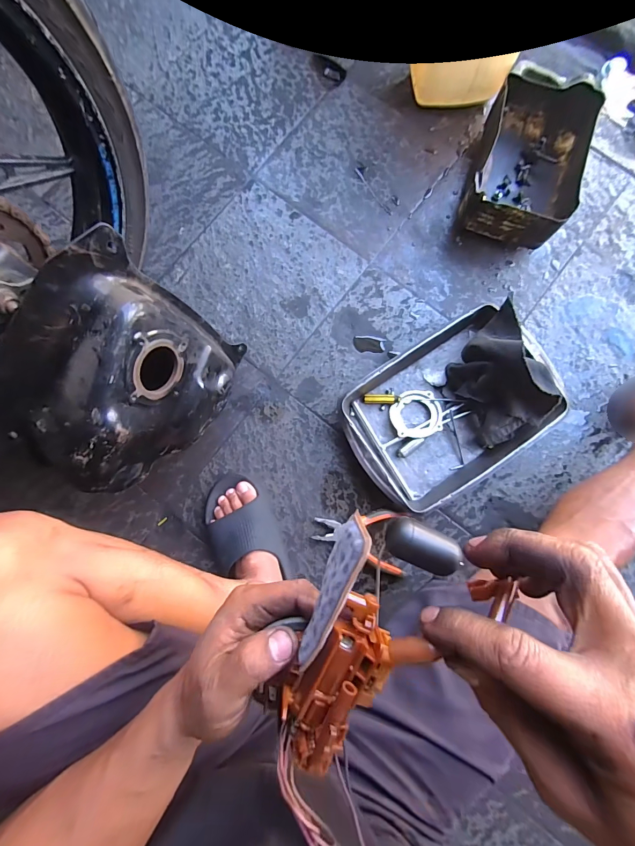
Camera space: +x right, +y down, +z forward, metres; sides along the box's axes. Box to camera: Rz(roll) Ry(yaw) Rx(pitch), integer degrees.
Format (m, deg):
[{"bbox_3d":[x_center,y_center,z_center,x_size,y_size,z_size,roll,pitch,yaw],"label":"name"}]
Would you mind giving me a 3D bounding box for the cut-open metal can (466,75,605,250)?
[{"bbox_3d":[0.388,-0.488,0.647,0.168,0.106,0.295,20,84,3],"label":"cut-open metal can"}]

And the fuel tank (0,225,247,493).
[{"bbox_3d":[-0.226,-0.043,0.462,0.143,0.287,0.260,43,86,5],"label":"fuel tank"}]

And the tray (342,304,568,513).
[{"bbox_3d":[0.236,-0.027,0.604,0.371,0.055,0.250,-34,84,-3],"label":"tray"}]

